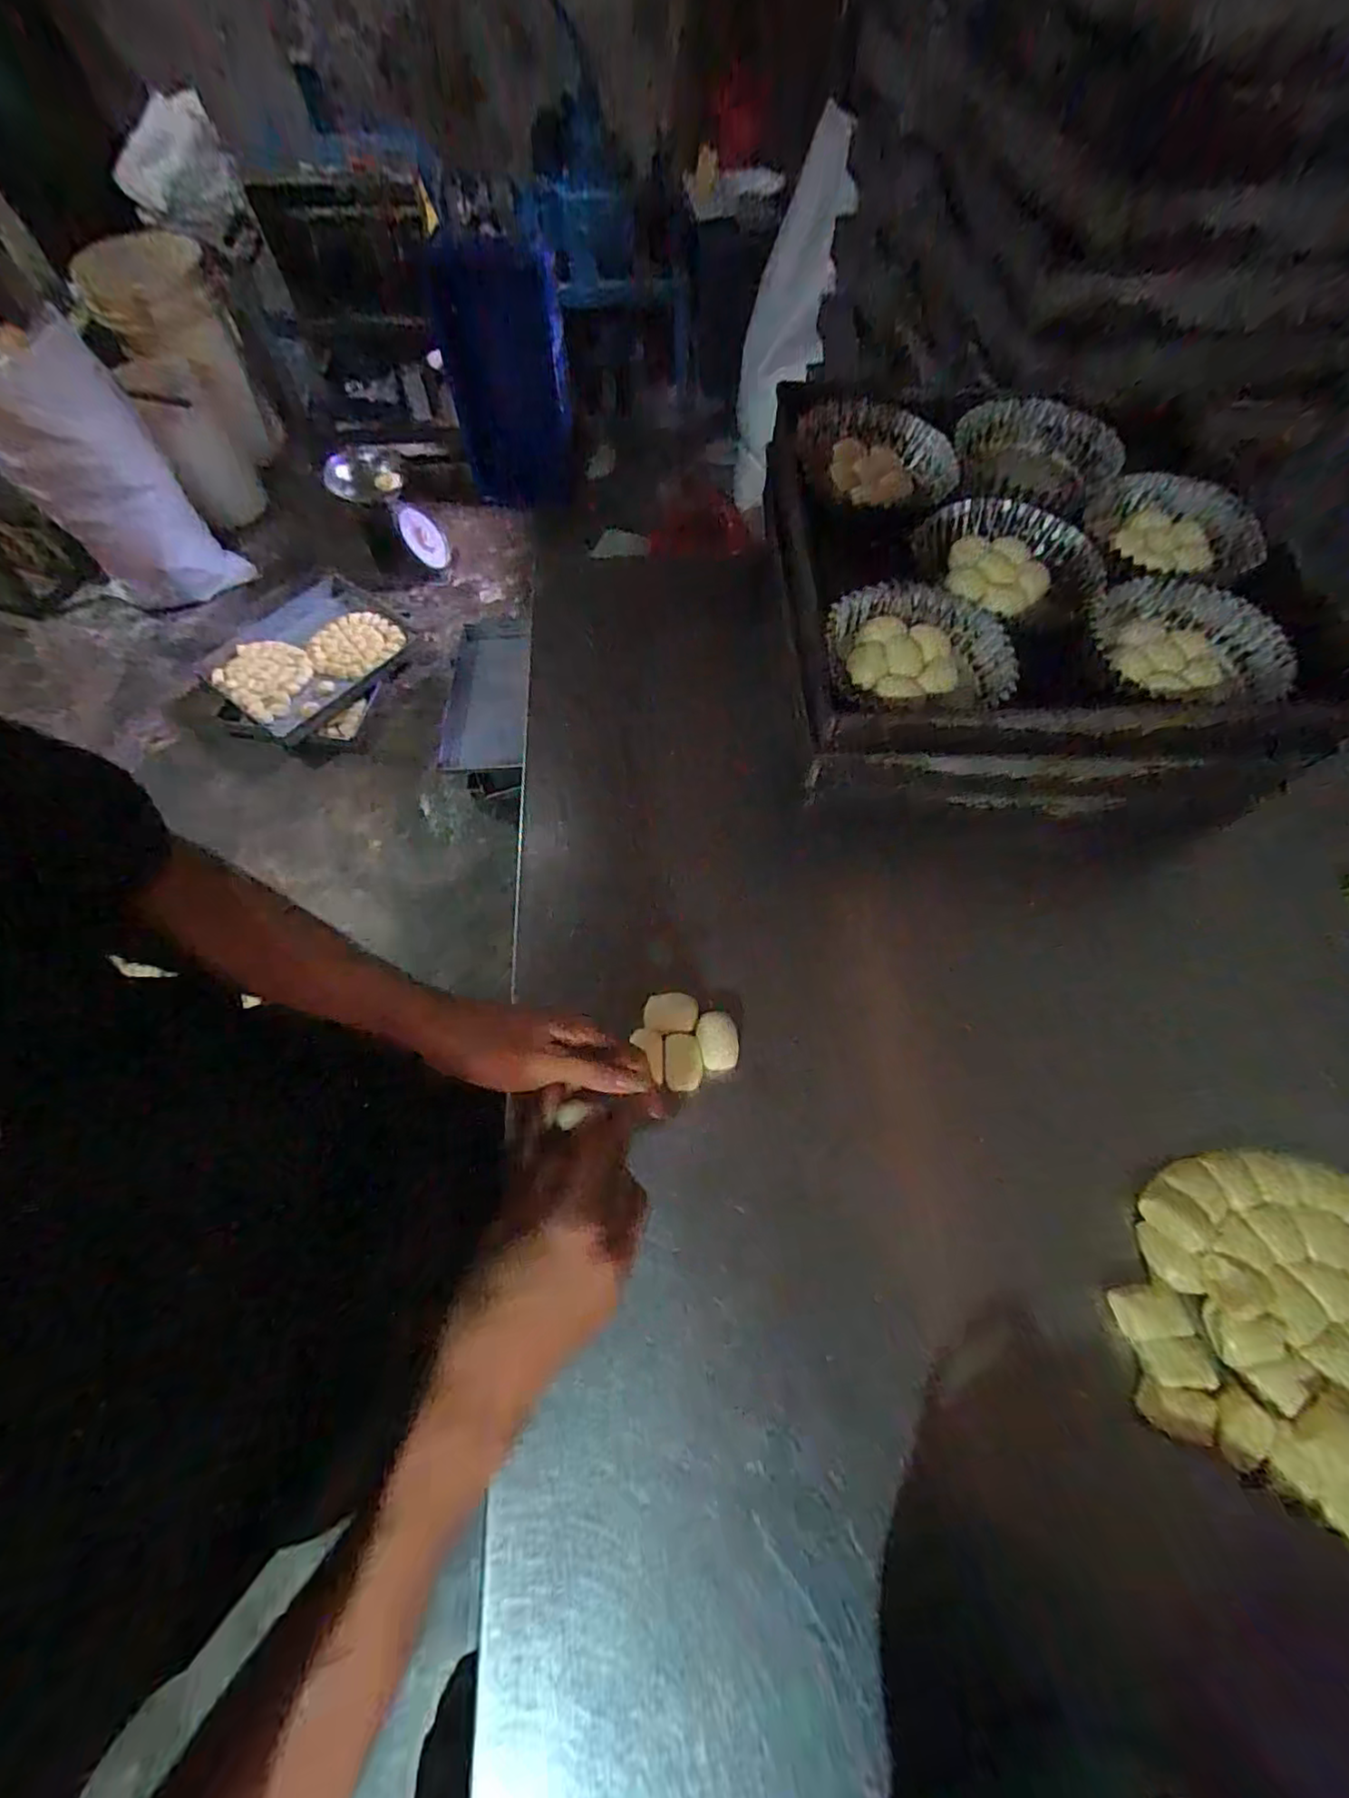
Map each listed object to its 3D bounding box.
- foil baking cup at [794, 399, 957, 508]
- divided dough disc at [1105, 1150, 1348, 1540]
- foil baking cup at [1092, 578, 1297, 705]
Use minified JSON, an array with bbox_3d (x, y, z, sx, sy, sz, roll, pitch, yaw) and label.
[{"bbox_3d":[0.209,-0.456,0.647,0.163,0.041,0.123,6,64,2],"label":"foil baking cup"},{"bbox_3d":[0.426,0.288,0.429,0.196,0.023,0.211,0,64,-1],"label":"divided dough disc"},{"bbox_3d":[0.440,-0.220,0.539,0.148,0.040,0.142,0,64,-1],"label":"foil baking cup"}]

